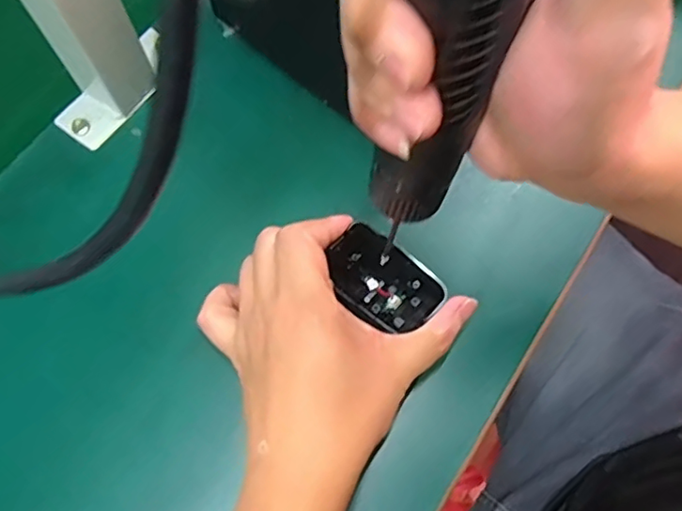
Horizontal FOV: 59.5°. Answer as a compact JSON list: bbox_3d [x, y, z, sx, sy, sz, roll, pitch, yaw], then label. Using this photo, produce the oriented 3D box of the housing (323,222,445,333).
[{"bbox_3d":[0.024,0.015,0.345,0.064,0.025,0.041,43,75,14],"label":"housing"}]

